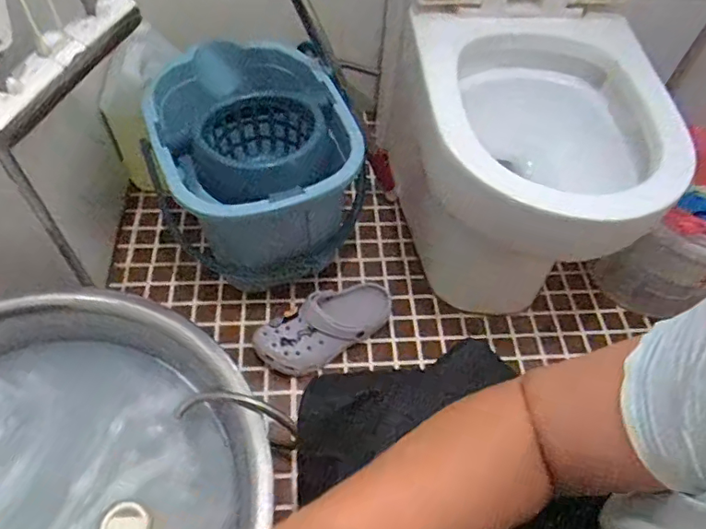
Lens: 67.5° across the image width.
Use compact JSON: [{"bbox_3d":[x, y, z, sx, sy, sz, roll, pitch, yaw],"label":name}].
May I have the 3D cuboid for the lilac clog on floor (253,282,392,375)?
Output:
[{"bbox_3d":[-0.037,0.095,0.880,0.248,0.100,0.108,-29,63,-22],"label":"lilac clog on floor"}]

